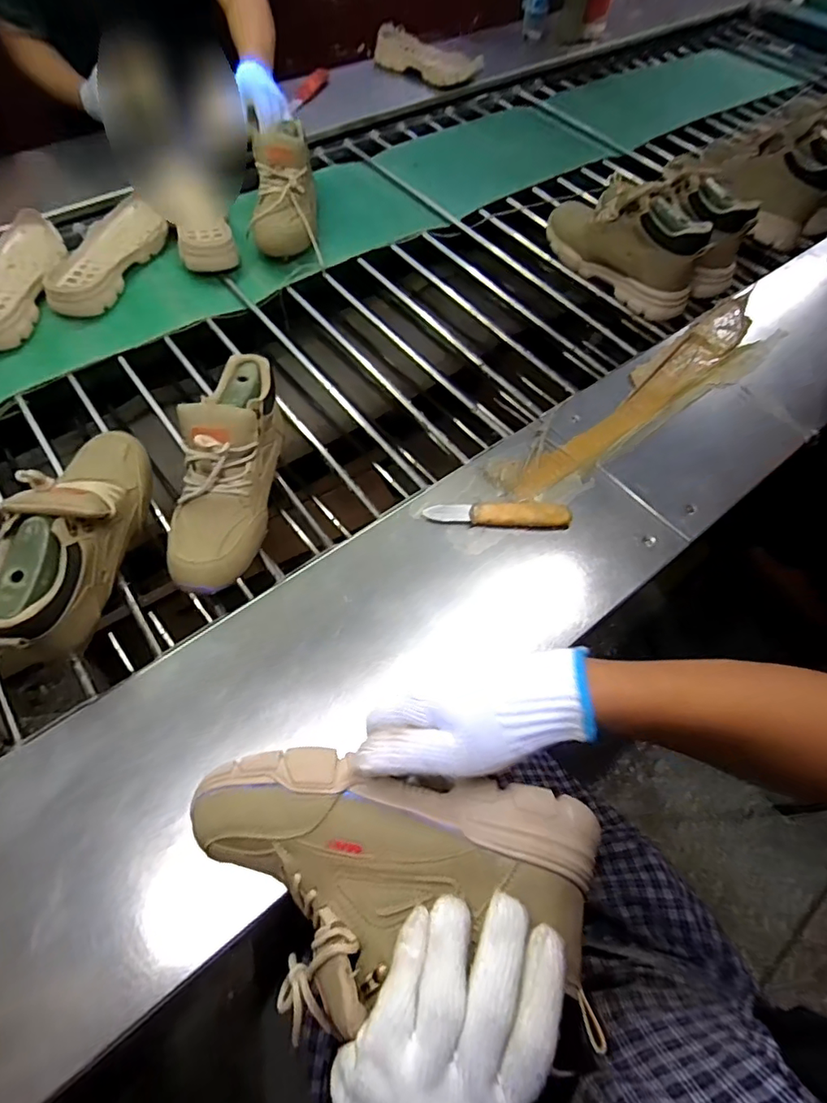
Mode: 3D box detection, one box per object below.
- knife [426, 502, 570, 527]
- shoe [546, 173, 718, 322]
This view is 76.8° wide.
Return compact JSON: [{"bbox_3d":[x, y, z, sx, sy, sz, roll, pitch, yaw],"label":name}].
[{"bbox_3d":[0.095,-0.043,0.585,0.158,0.025,0.020,4,59,1],"label":"knife"},{"bbox_3d":[0.337,-0.499,0.819,0.098,0.128,0.259,-21,64,-14],"label":"shoe"}]

